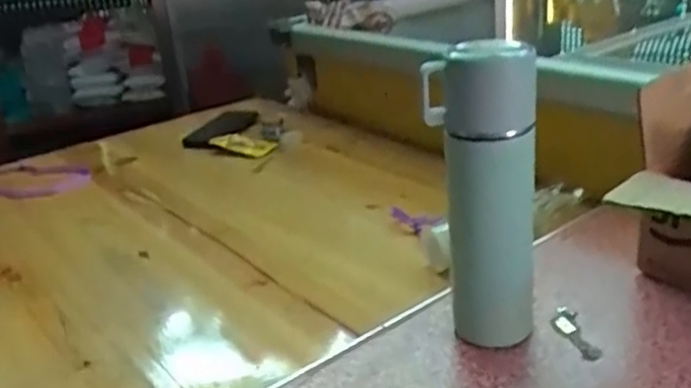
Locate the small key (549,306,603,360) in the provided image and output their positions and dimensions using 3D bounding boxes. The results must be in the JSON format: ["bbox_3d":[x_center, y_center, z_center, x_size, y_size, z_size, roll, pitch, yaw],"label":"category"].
[{"bbox_3d":[0.188,0.113,0.550,0.024,0.005,0.068,-7,24,-2],"label":"small key"}]

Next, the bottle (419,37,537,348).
[{"bbox_3d":[0.110,0.014,0.523,0.065,0.258,0.062,11,29,33],"label":"bottle"}]

